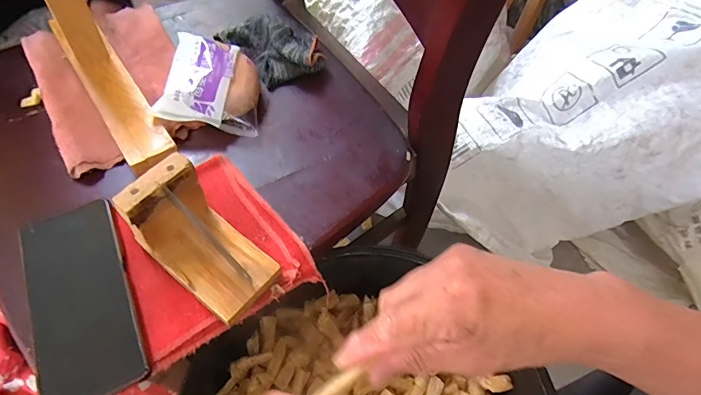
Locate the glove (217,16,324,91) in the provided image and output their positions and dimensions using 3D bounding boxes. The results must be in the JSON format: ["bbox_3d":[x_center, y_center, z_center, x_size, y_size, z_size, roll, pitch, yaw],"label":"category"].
[{"bbox_3d":[-0.088,-0.172,0.491,0.105,0.035,0.073,37,64,18],"label":"glove"}]

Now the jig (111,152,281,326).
[{"bbox_3d":[-0.116,0.031,0.327,0.106,0.066,0.063,35,63,17],"label":"jig"}]

